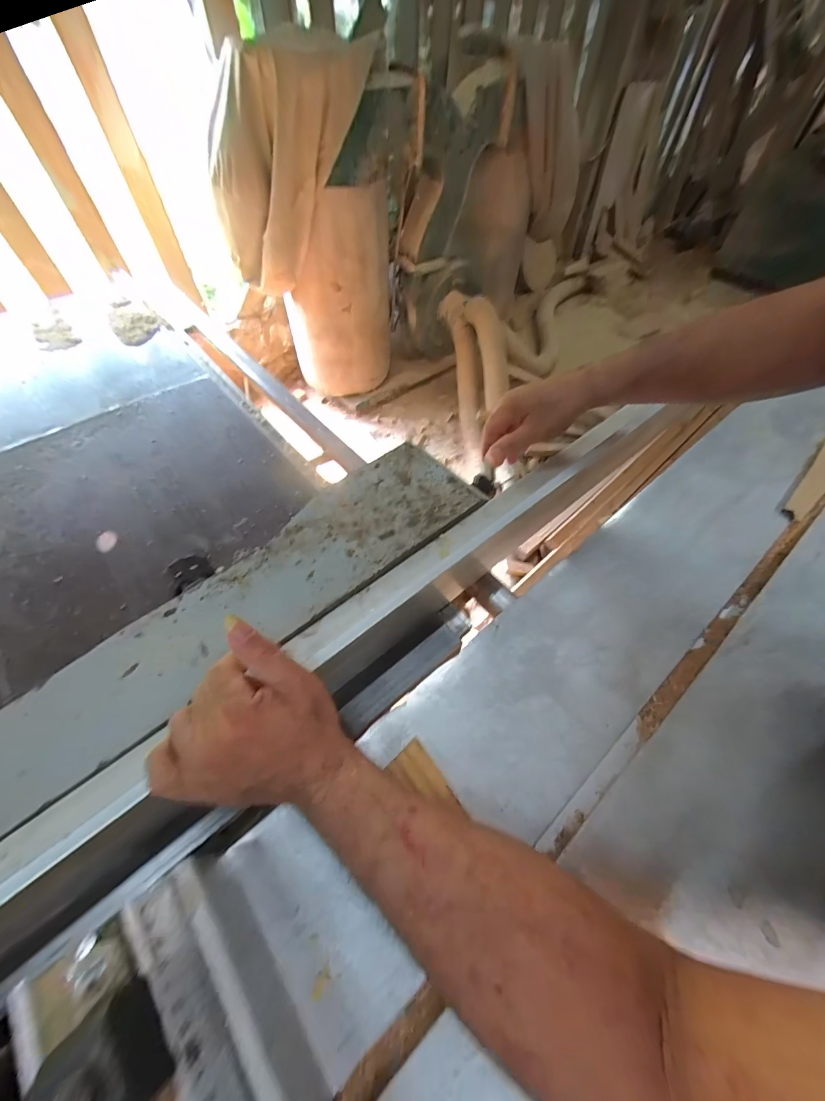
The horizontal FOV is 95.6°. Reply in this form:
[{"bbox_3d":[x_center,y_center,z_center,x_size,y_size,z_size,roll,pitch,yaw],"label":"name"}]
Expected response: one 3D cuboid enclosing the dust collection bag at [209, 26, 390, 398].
[{"bbox_3d":[-0.356,-1.097,1.469,0.532,1.032,0.494,-4,56,-3],"label":"dust collection bag"}]

